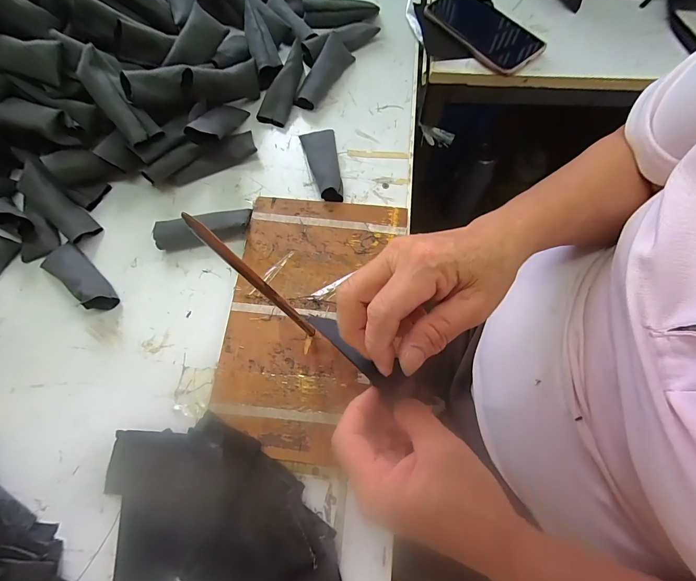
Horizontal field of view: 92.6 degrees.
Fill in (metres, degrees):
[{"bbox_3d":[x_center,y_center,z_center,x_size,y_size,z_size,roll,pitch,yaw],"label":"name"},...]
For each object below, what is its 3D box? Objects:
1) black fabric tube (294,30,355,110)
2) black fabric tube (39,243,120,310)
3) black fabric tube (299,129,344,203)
[{"bbox_3d":[-0.032,-0.287,0.438,0.036,0.034,0.104,26,75,10],"label":"black fabric tube"},{"bbox_3d":[-0.296,-0.018,0.364,0.102,0.031,0.038,33,76,12],"label":"black fabric tube"},{"bbox_3d":[-0.027,-0.154,0.394,0.040,0.034,0.107,-14,72,-2],"label":"black fabric tube"}]

